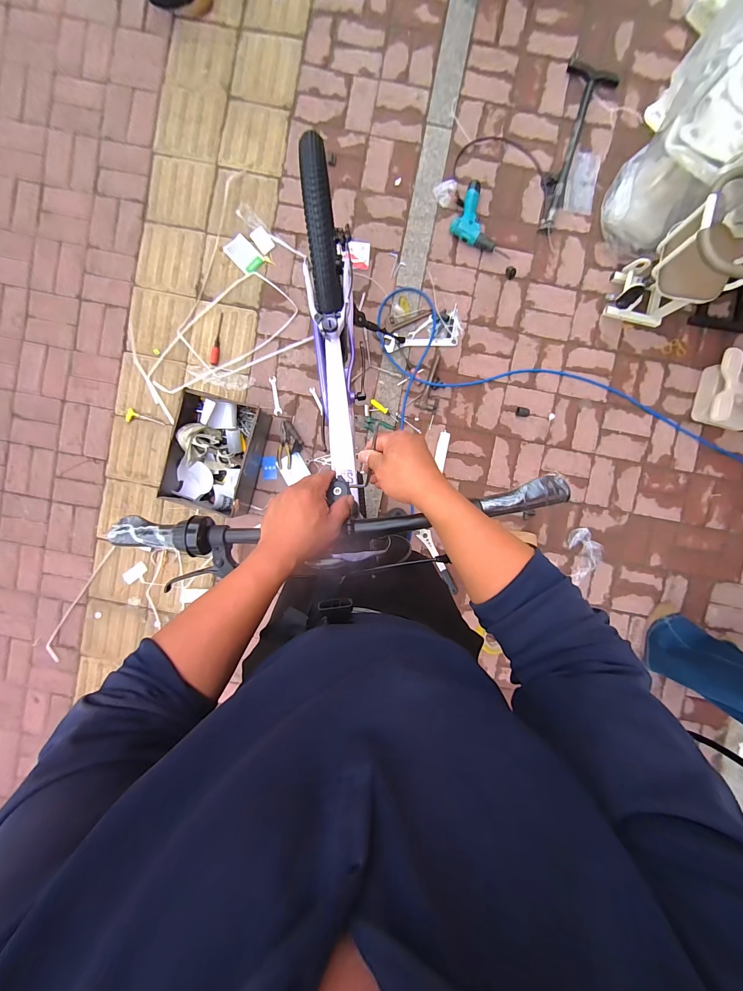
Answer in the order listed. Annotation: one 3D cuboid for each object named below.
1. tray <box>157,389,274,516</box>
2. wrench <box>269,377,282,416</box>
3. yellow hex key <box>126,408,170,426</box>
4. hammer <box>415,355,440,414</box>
[{"bbox_3d":[-0.563,-0.147,1.276,0.291,0.195,0.408,13,93,1],"label":"tray"},{"bbox_3d":[-0.376,-0.389,1.344,0.033,0.012,0.150,-11,92,2],"label":"wrench"},{"bbox_3d":[-0.877,-0.298,1.343,0.168,0.017,0.052,13,93,1],"label":"yellow hex key"},{"bbox_3d":[0.248,-0.426,1.334,0.090,0.018,0.206,22,93,1],"label":"hammer"}]

